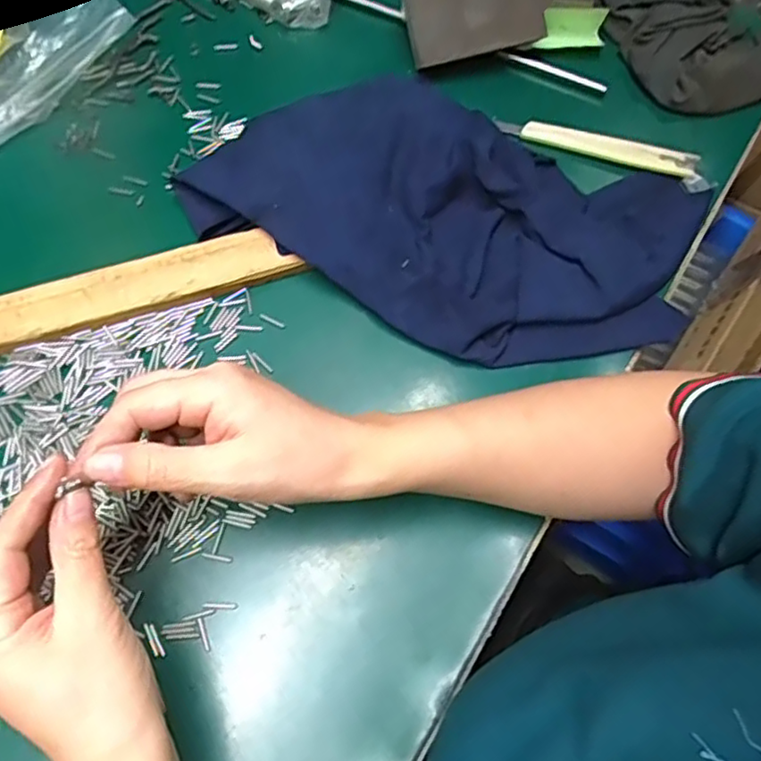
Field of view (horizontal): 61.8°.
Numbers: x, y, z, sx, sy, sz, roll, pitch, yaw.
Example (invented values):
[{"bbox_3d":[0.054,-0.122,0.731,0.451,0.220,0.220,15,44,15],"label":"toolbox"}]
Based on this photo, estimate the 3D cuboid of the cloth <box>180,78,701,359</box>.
[{"bbox_3d":[0.044,-0.112,0.422,0.336,0.038,0.180,17,67,4],"label":"cloth"}]

